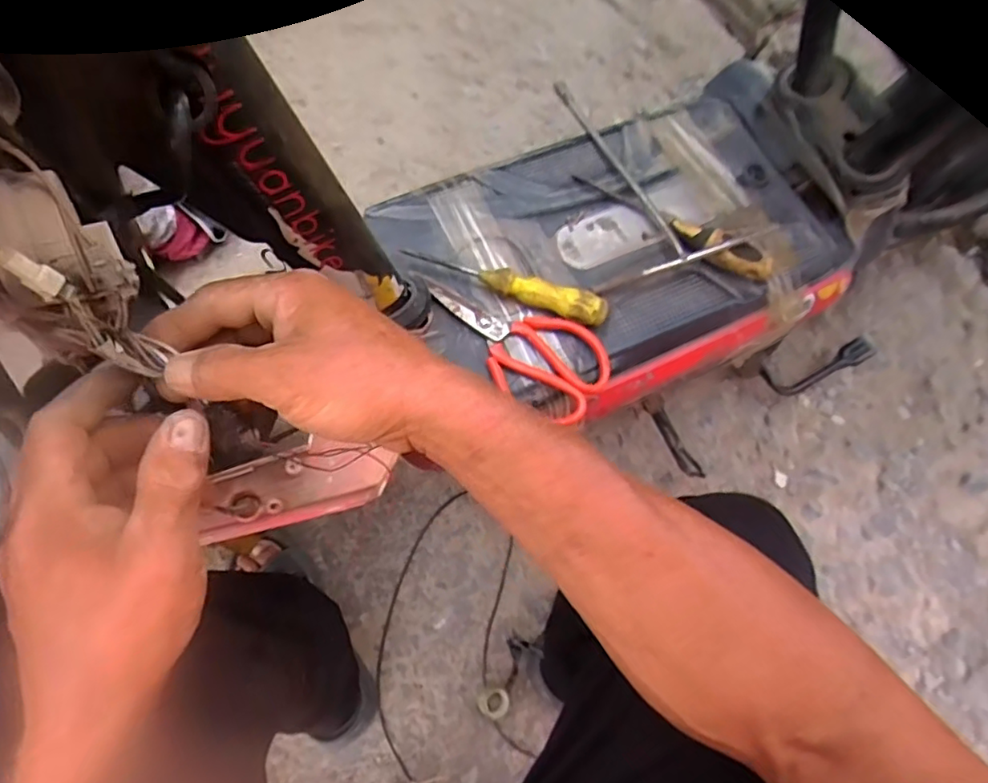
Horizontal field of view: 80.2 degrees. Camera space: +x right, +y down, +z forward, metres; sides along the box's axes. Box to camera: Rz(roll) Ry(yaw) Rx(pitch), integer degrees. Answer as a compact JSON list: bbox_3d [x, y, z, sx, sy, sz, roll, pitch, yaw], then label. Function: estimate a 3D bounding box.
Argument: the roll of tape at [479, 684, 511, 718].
[{"bbox_3d":[0.002,0.400,0.757,0.039,0.012,0.038,1,69,-2],"label":"roll of tape"}]

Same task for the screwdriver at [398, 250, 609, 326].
[{"bbox_3d":[0.012,-0.102,0.549,0.191,0.025,0.032,17,69,5],"label":"screwdriver"}]

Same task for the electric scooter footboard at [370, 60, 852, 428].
[{"bbox_3d":[0.146,-0.156,0.605,0.466,0.073,0.282,-26,72,-11],"label":"electric scooter footboard"}]

